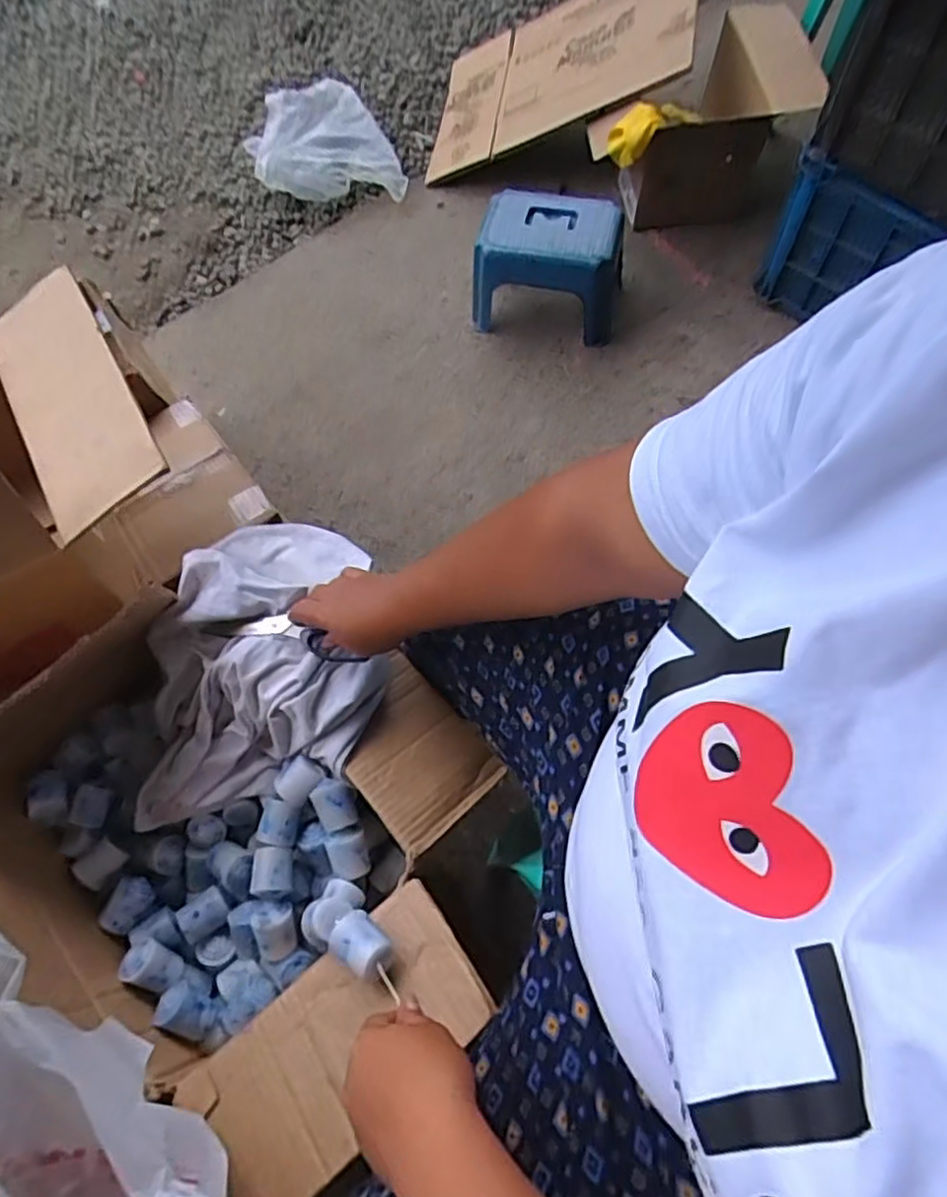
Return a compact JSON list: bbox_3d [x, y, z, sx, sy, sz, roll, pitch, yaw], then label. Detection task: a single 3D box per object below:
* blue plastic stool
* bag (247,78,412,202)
[{"bbox_3d":[0.151,-0.673,1.340,0.284,0.215,0.182,10,68,7],"label":"blue plastic stool"},{"bbox_3d":[-0.363,-1.080,1.586,0.388,0.119,0.248,-3,67,2],"label":"bag"}]

